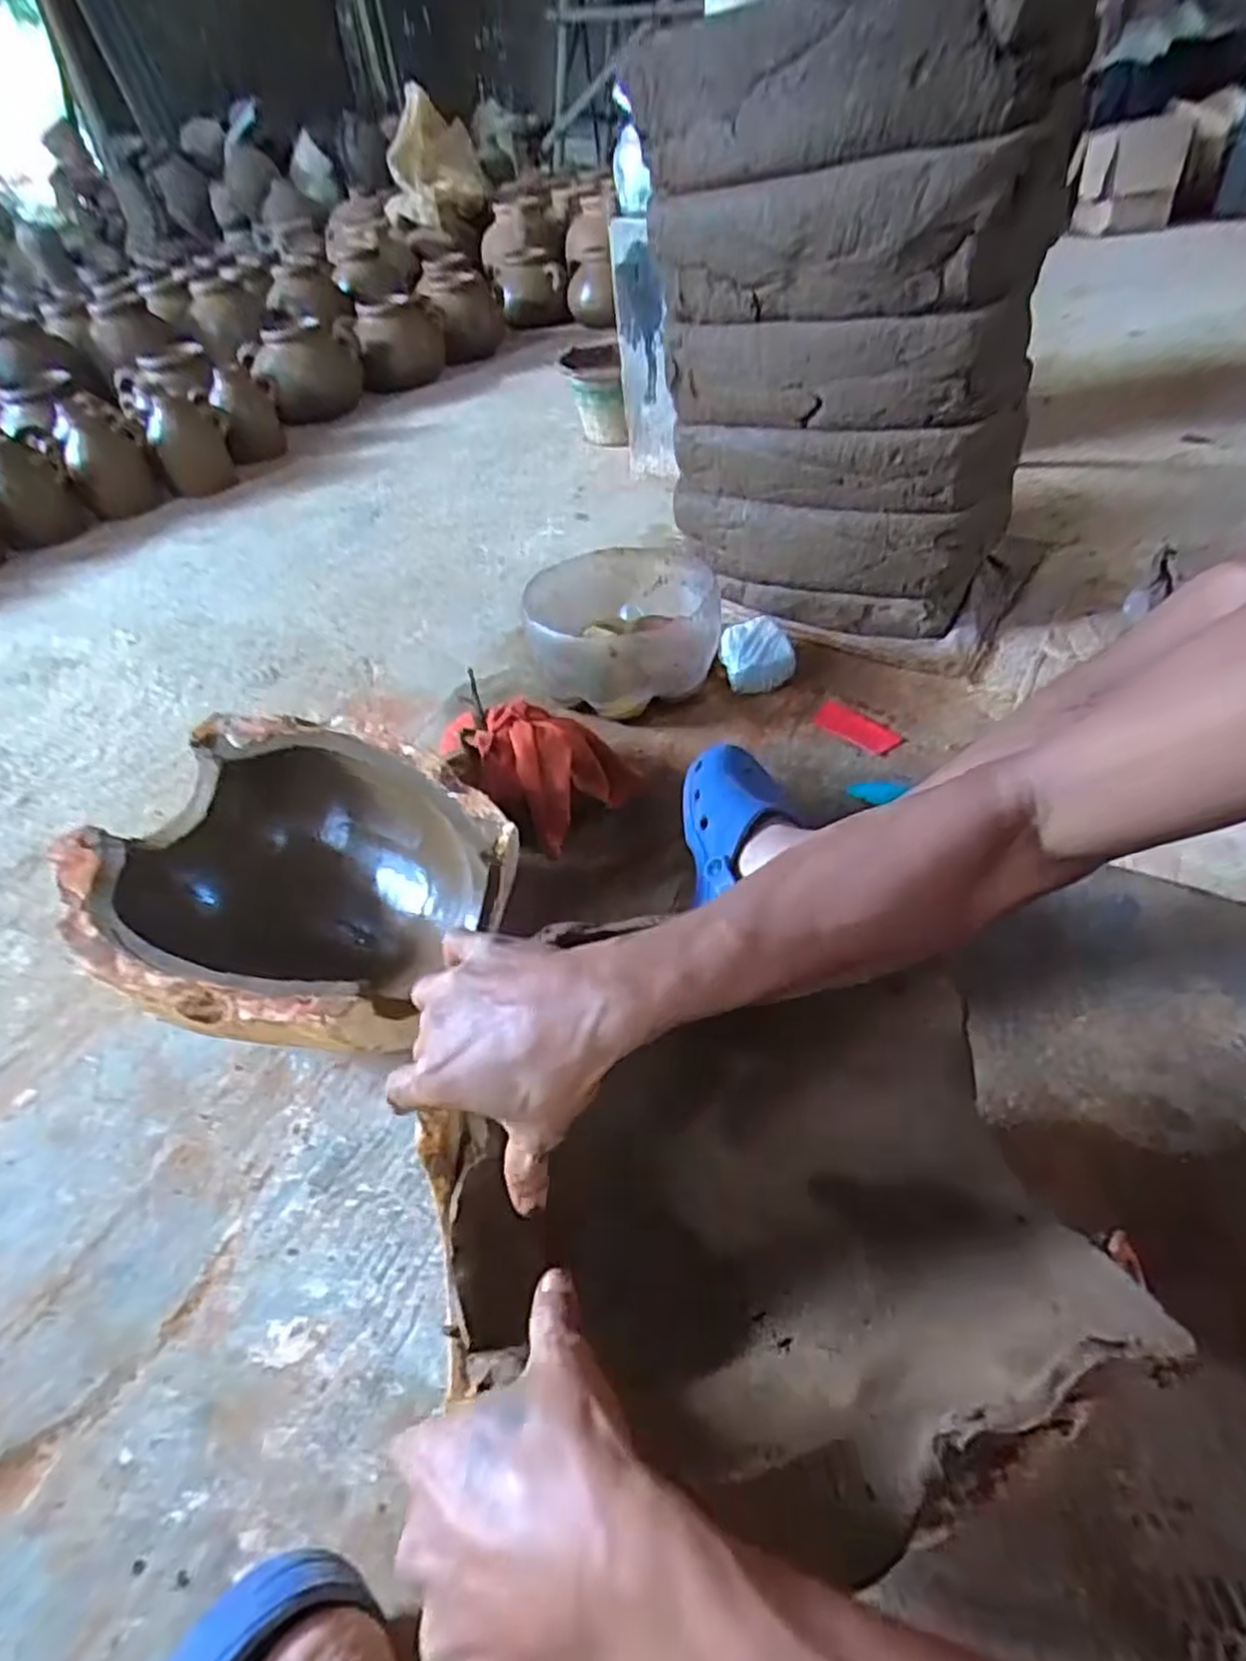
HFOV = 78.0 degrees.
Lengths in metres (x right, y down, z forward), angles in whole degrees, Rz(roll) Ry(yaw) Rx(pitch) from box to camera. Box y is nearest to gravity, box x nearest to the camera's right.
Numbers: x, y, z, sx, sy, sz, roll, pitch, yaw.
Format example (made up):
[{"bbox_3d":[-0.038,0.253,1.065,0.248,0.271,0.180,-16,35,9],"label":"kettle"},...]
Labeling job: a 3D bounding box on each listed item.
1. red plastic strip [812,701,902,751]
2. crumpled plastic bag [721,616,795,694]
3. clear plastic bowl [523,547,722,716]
[{"bbox_3d":[0.273,-0.122,0.901,0.047,0.004,0.106,-34,49,-27],"label":"red plastic strip"},{"bbox_3d":[0.169,-0.218,0.975,0.081,0.058,0.098,-10,43,-4],"label":"crumpled plastic bag"},{"bbox_3d":[-0.001,-0.248,0.992,0.232,0.145,0.232,-4,43,4],"label":"clear plastic bowl"}]

